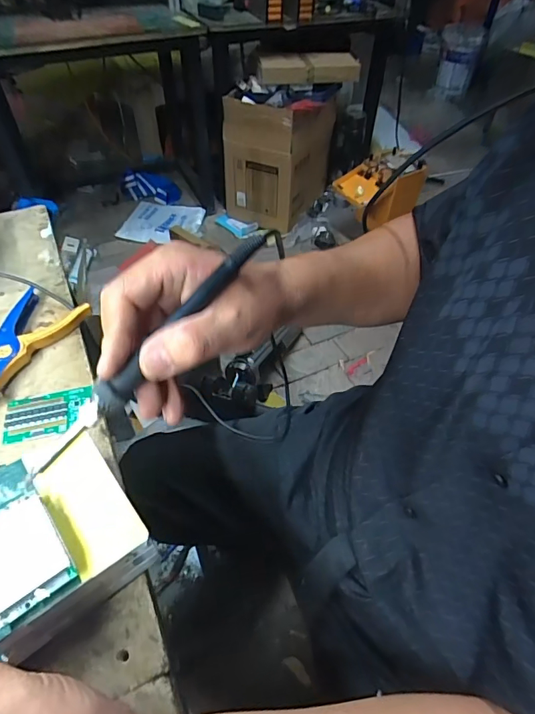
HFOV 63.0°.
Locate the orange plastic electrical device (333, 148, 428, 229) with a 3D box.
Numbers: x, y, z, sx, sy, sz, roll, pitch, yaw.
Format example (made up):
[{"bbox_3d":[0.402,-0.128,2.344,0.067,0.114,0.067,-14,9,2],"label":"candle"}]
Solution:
[{"bbox_3d":[0.470,-0.700,1.810,0.364,0.205,0.227,-34,59,-27],"label":"orange plastic electrical device"}]

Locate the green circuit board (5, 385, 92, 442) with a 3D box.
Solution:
[{"bbox_3d":[-0.226,0.058,0.452,0.082,0.005,0.054,-10,51,-11],"label":"green circuit board"}]

